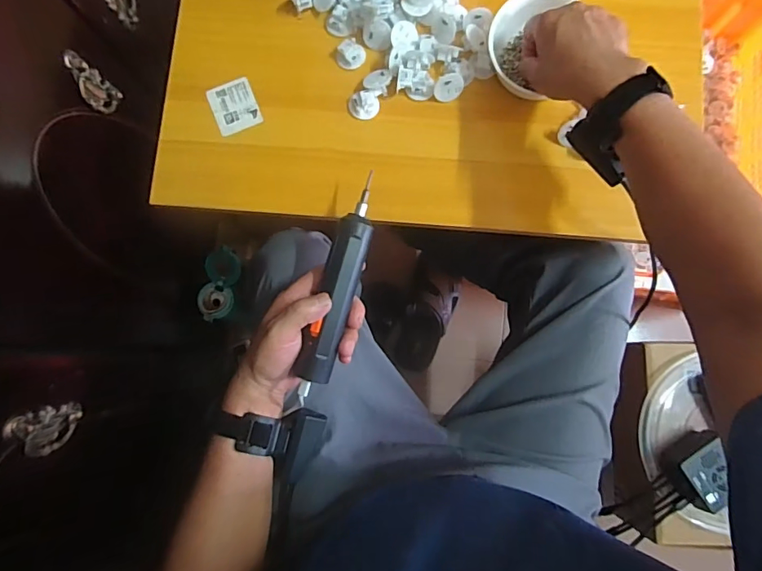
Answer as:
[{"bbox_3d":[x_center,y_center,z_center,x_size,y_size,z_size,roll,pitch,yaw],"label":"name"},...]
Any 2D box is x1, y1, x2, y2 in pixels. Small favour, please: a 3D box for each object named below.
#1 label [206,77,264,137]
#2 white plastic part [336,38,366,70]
[{"bbox_3d":[-0.168,-0.205,0.537,0.050,0.004,0.061,-22,86,-12],"label":"label"},{"bbox_3d":[-0.034,-0.264,0.533,0.033,0.012,0.030,-21,112,-2],"label":"white plastic part"}]

